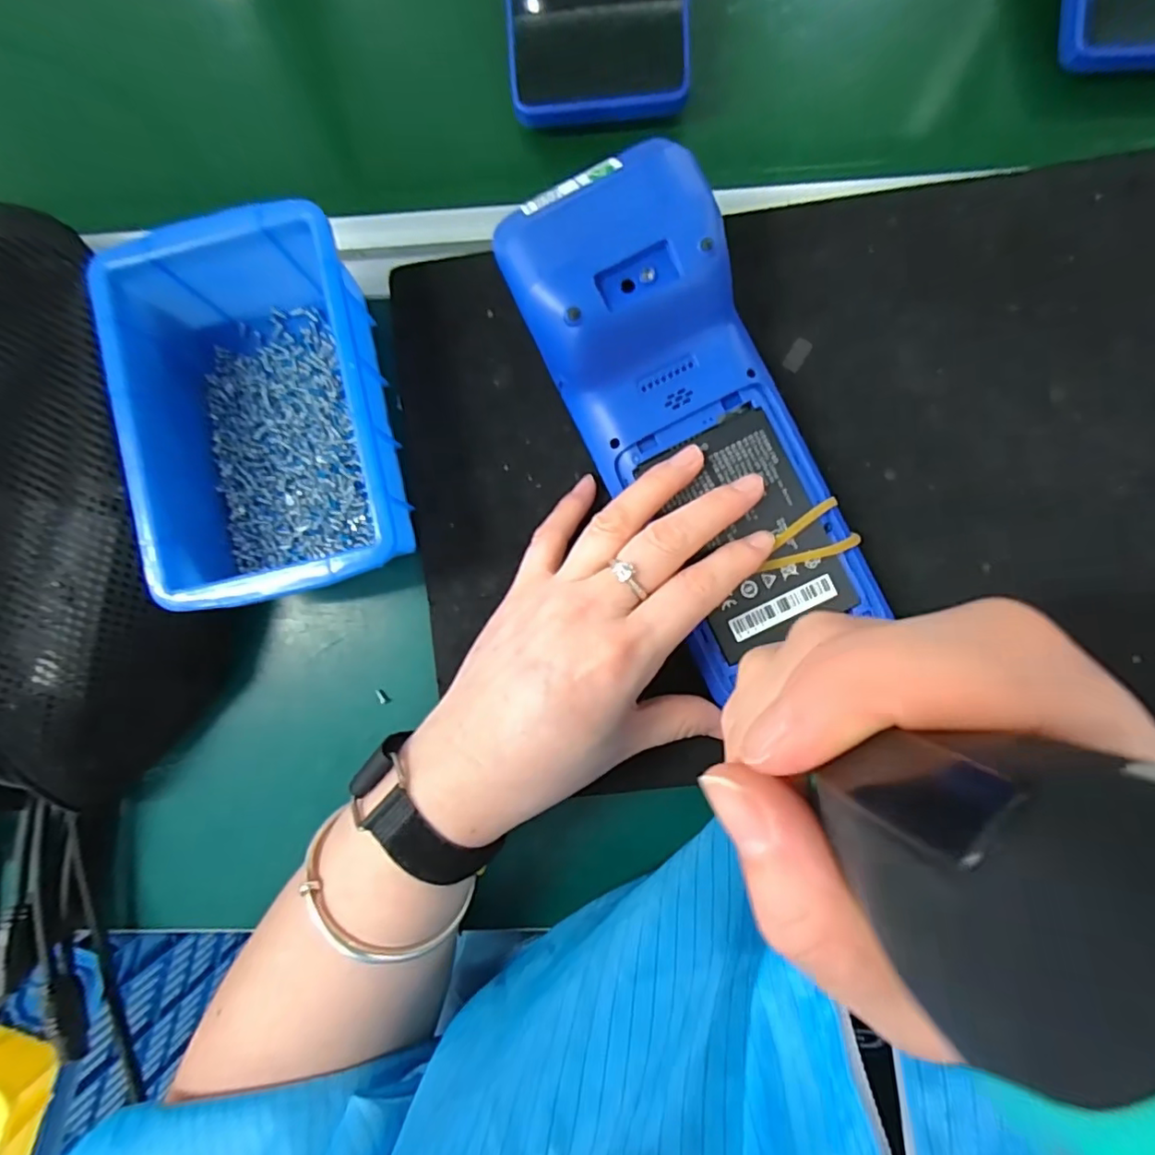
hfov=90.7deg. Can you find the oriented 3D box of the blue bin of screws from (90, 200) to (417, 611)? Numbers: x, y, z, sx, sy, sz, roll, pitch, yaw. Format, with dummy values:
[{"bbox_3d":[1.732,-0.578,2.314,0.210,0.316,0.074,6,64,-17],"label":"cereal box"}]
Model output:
[{"bbox_3d":[-0.129,-0.065,0.246,0.097,0.056,0.146,-13,89,4],"label":"blue bin of screws"}]

